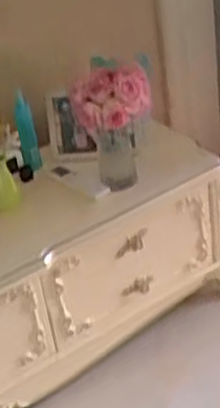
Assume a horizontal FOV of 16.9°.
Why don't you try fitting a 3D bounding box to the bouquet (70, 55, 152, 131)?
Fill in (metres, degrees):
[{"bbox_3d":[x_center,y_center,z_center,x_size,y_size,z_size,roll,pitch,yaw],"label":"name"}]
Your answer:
[{"bbox_3d":[0.007,-0.248,1.660,0.156,0.116,0.177,7,35,24],"label":"bouquet"}]

